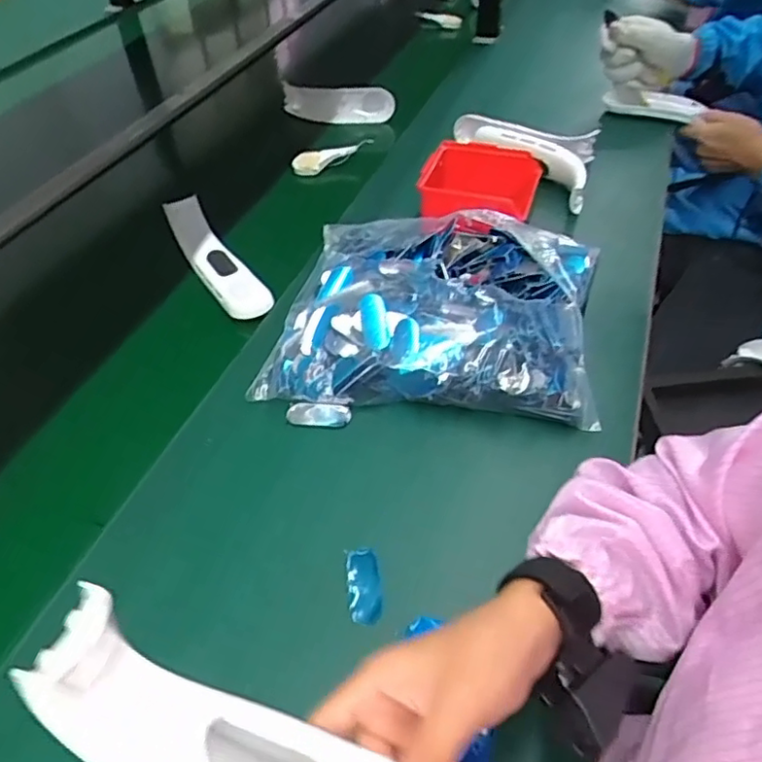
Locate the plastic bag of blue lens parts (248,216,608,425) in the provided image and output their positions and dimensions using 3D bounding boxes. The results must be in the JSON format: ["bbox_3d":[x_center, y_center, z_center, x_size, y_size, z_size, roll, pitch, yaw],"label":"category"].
[{"bbox_3d":[0.056,-0.084,0.632,0.305,0.081,0.276,7,48,10],"label":"plastic bag of blue lens parts"}]

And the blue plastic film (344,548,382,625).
[{"bbox_3d":[-0.013,0.153,0.471,0.024,0.009,0.061,-7,48,-3],"label":"blue plastic film"}]

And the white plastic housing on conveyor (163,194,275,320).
[{"bbox_3d":[-0.189,-0.146,0.723,0.050,0.052,0.188,-28,52,-21],"label":"white plastic housing on conveyor"}]

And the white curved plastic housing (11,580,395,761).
[{"bbox_3d":[-0.056,0.162,0.265,0.191,0.042,0.051,35,50,-12],"label":"white curved plastic housing"}]

